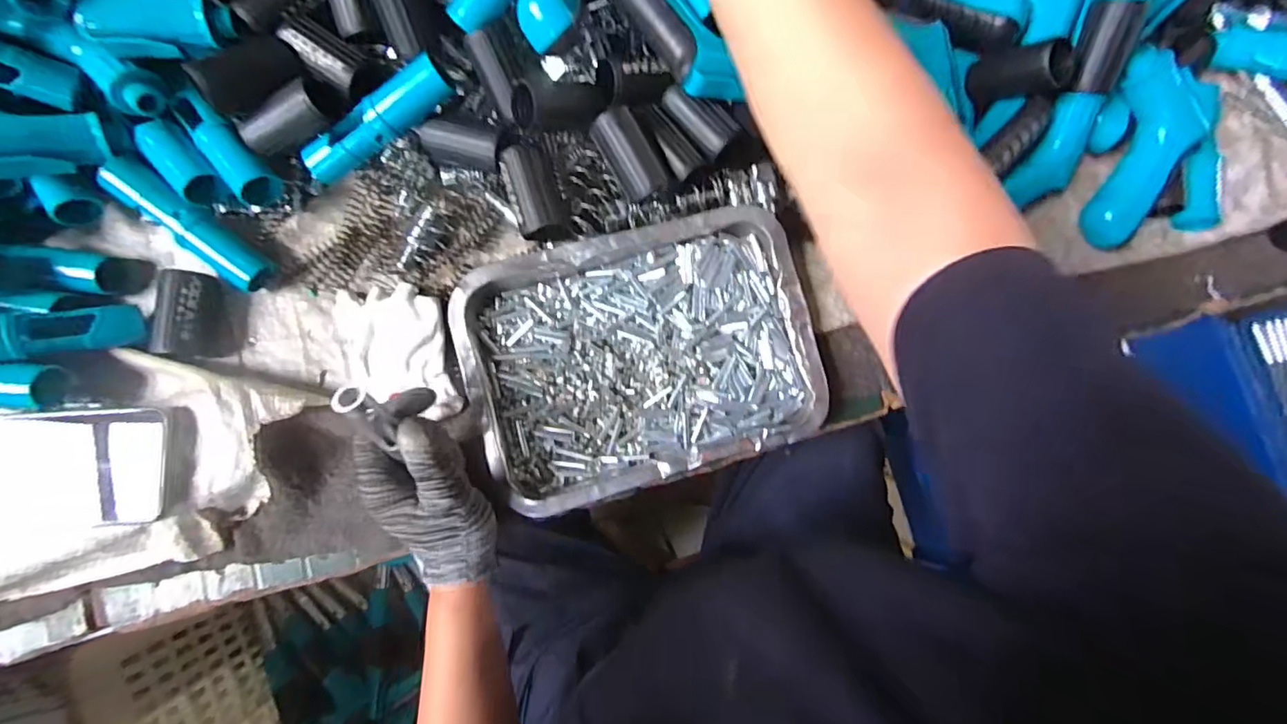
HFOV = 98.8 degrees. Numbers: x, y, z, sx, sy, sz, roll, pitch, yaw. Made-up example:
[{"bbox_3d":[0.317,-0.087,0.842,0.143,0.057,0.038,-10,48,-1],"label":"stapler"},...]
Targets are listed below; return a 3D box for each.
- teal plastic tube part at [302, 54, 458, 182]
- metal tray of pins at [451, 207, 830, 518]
[{"bbox_3d":[-0.186,-0.166,0.383,0.117,0.023,0.025,-32,88,11],"label":"teal plastic tube part"},{"bbox_3d":[-0.001,-0.004,0.406,0.243,0.031,0.176,-16,87,-5],"label":"metal tray of pins"}]

